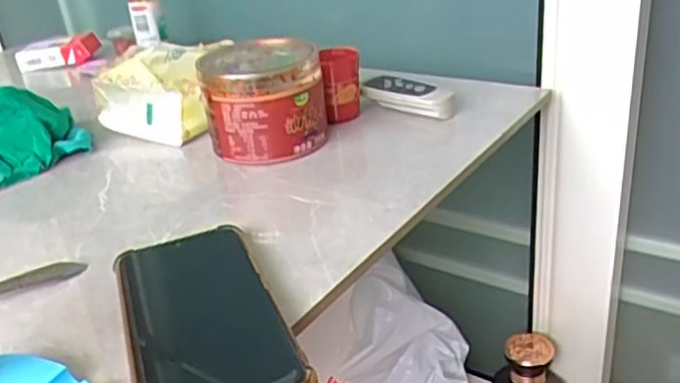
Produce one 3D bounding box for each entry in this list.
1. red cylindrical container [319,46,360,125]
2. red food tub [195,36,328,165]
[{"bbox_3d":[0.002,-0.092,0.592,0.033,0.068,0.034,-5,27,3],"label":"red cylindrical container"},{"bbox_3d":[-0.064,-0.077,0.561,0.098,0.079,0.109,-10,27,-6],"label":"red food tub"}]

